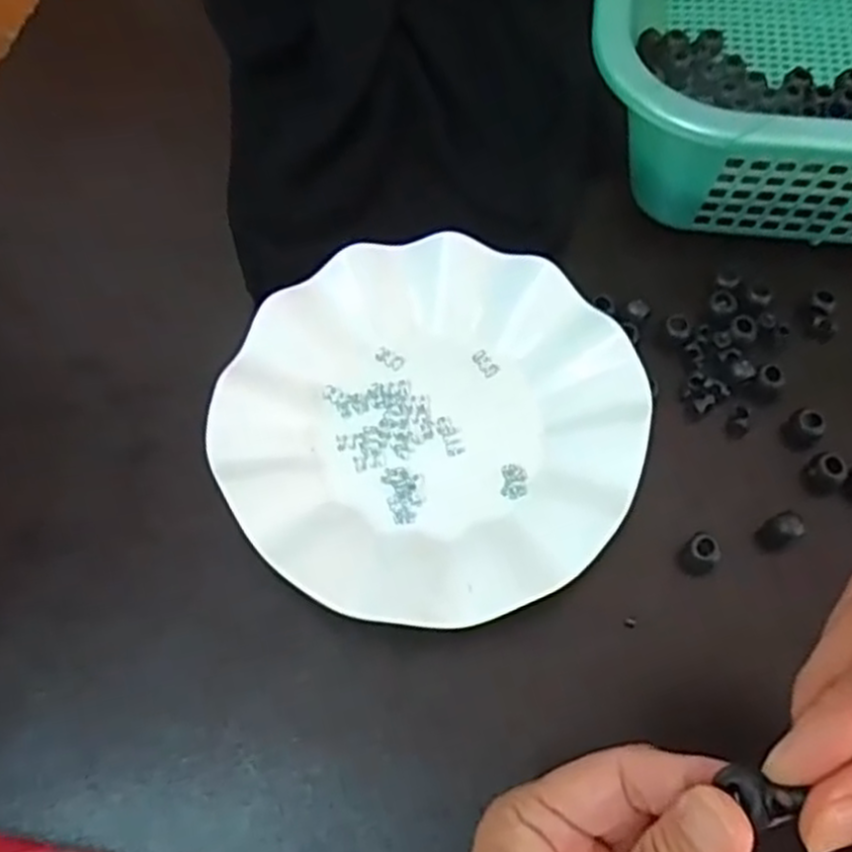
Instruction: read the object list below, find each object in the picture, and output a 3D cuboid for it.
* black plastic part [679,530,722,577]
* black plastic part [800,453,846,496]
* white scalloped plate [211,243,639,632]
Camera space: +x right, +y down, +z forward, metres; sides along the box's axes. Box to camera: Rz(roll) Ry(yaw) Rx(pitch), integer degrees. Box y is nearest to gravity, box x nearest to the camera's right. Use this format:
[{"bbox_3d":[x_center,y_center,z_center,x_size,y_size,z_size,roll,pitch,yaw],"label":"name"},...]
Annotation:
[{"bbox_3d":[0.117,0.055,0.334,0.015,0.014,0.014,-1,67,2],"label":"black plastic part"},{"bbox_3d":[0.176,0.022,0.347,0.013,0.017,0.016,-29,69,-10],"label":"black plastic part"},{"bbox_3d":[0.002,-0.003,0.356,0.179,0.023,0.177,-1,67,2],"label":"white scalloped plate"}]

